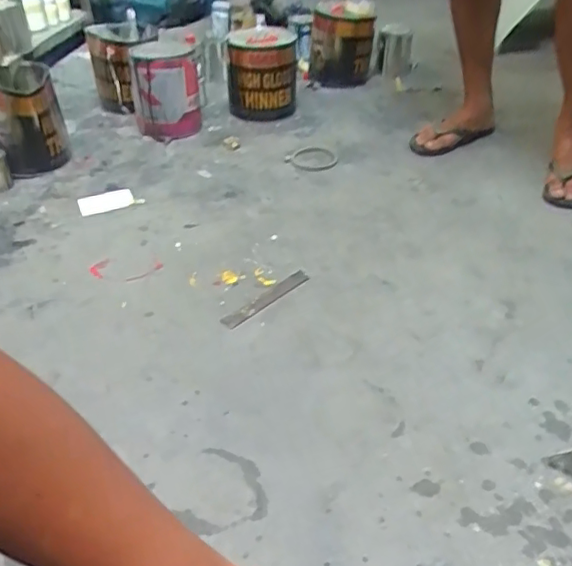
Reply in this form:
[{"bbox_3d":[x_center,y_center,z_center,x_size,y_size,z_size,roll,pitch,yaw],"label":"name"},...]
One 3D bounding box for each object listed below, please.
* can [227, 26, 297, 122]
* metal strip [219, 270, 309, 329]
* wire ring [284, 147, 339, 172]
[{"bbox_3d":[-0.061,-0.533,1.495,0.172,0.205,0.176,0,39,0],"label":"can"},{"bbox_3d":[-0.030,0.024,0.959,0.177,0.006,0.031,-31,48,-32],"label":"metal strip"},{"bbox_3d":[0.065,-0.291,1.364,0.121,0.013,0.096,32,59,30],"label":"wire ring"}]

